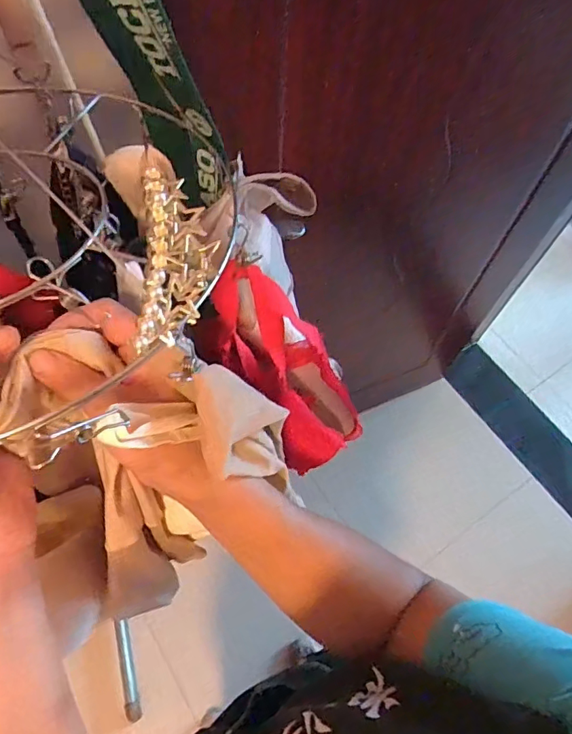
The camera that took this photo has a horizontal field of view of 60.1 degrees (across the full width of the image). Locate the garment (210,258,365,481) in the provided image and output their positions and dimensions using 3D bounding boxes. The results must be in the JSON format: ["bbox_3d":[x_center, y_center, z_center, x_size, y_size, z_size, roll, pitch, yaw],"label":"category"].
[{"bbox_3d":[0.003,-0.004,0.412,0.061,0.259,0.083,20,60,31],"label":"garment"}]

